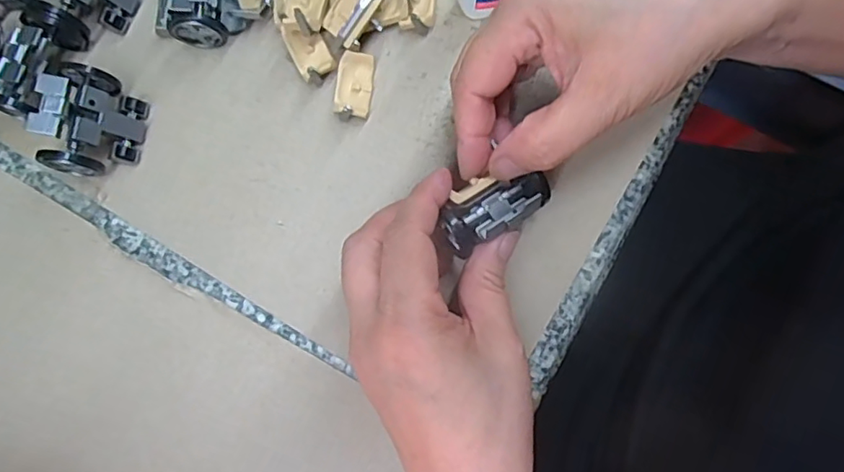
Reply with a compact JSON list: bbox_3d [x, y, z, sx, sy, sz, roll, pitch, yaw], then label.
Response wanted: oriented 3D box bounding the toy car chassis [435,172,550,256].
[{"bbox_3d":[0.031,-0.011,0.245,0.051,0.008,0.021,-28,81,-4],"label":"toy car chassis"}]

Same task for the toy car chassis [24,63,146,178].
[{"bbox_3d":[-0.154,-0.053,0.271,0.034,0.034,0.050,6,80,1],"label":"toy car chassis"}]

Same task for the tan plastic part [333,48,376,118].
[{"bbox_3d":[-0.033,-0.074,0.285,0.017,0.012,0.032,5,80,1],"label":"tan plastic part"}]

